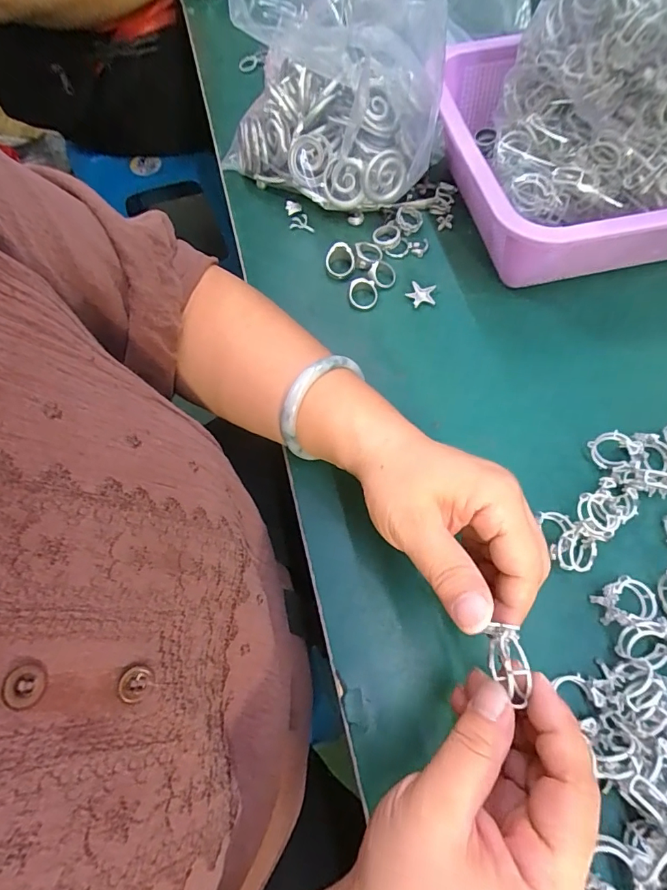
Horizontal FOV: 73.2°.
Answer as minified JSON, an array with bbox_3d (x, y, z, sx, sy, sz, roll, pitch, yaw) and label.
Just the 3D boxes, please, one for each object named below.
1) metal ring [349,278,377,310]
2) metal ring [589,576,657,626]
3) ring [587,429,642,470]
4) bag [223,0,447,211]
[{"bbox_3d":[0.024,-0.121,0.361,0.023,0.005,0.026,9,86,-4],"label":"metal ring"},{"bbox_3d":[0.172,0.091,0.263,0.034,0.014,0.025,-14,68,-3],"label":"metal ring"},{"bbox_3d":[0.182,0.004,0.293,0.027,0.026,0.006,35,40,21],"label":"ring"},{"bbox_3d":[-0.012,-0.279,0.327,0.172,0.207,0.092,-2,67,2],"label":"bag"}]

